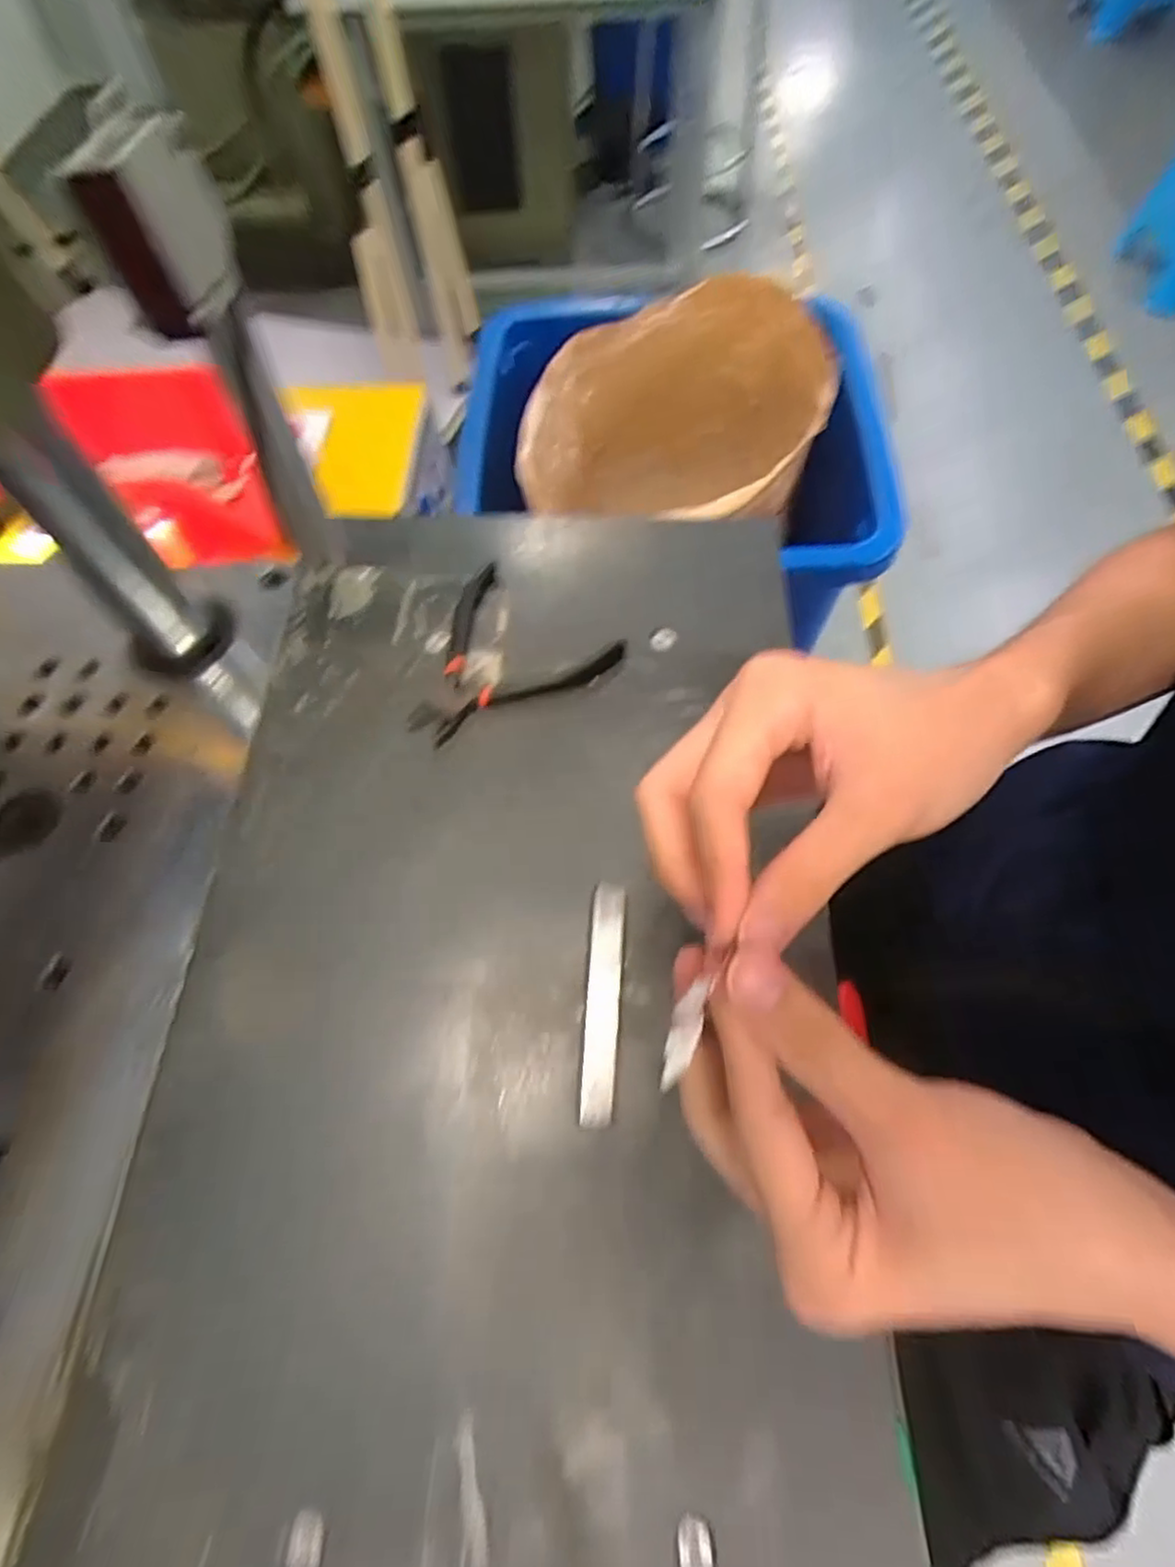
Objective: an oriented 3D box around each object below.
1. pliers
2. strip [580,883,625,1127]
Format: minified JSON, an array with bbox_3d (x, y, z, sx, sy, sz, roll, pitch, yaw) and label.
[{"bbox_3d":[-0.055,-0.068,0.386,0.105,0.009,0.110,36,70,18],"label":"pliers"},{"bbox_3d":[0.007,0.094,0.304,0.015,0.008,0.100,3,64,3],"label":"strip"}]

